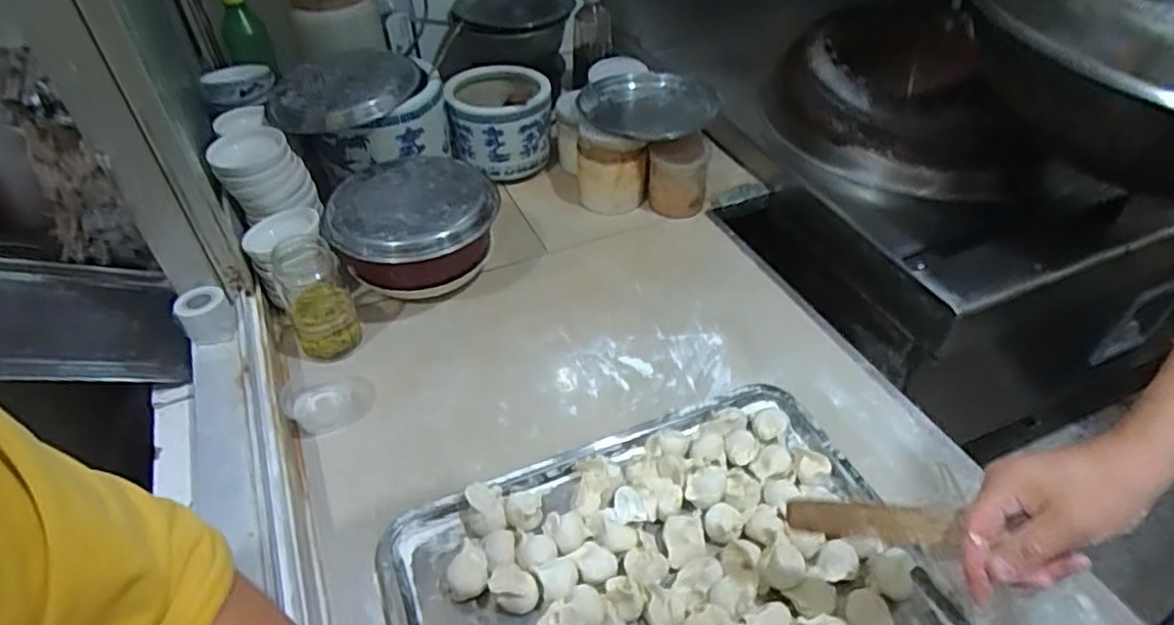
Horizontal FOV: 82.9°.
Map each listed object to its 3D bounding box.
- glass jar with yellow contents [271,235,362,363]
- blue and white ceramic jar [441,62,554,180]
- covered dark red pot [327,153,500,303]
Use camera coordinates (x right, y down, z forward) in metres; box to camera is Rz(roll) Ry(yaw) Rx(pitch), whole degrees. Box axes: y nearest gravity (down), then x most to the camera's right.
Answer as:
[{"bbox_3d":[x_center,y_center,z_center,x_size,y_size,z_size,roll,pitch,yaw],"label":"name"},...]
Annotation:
[{"bbox_3d":[-0.298,-0.014,0.735,0.069,0.130,0.062,-21,46,-20],"label":"glass jar with yellow contents"},{"bbox_3d":[-0.129,-0.291,1.017,0.143,0.121,0.142,-1,44,1],"label":"blue and white ceramic jar"},{"bbox_3d":[-0.201,-0.082,0.810,0.176,0.133,0.193,-1,43,1],"label":"covered dark red pot"}]

